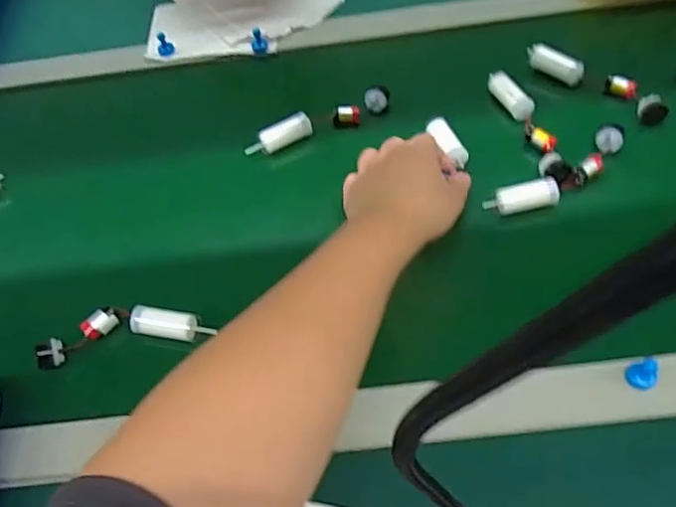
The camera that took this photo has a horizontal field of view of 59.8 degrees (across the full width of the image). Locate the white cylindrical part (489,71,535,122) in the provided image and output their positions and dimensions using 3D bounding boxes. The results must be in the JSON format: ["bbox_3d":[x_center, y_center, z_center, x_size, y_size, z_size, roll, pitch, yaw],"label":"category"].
[{"bbox_3d":[0.163,-0.148,0.561,0.020,0.023,0.062,-21,55,-10],"label":"white cylindrical part"}]

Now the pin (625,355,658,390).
[{"bbox_3d":[0.201,0.081,0.389,0.015,0.026,0.015,-15,54,-6],"label":"pin"}]

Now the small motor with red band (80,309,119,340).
[{"bbox_3d":[-0.185,0.055,0.457,0.012,0.017,0.026,31,62,25],"label":"small motor with red band"}]

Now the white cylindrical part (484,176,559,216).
[{"bbox_3d":[0.152,-0.045,0.488,0.060,0.021,0.024,-11,54,-2],"label":"white cylindrical part"}]

